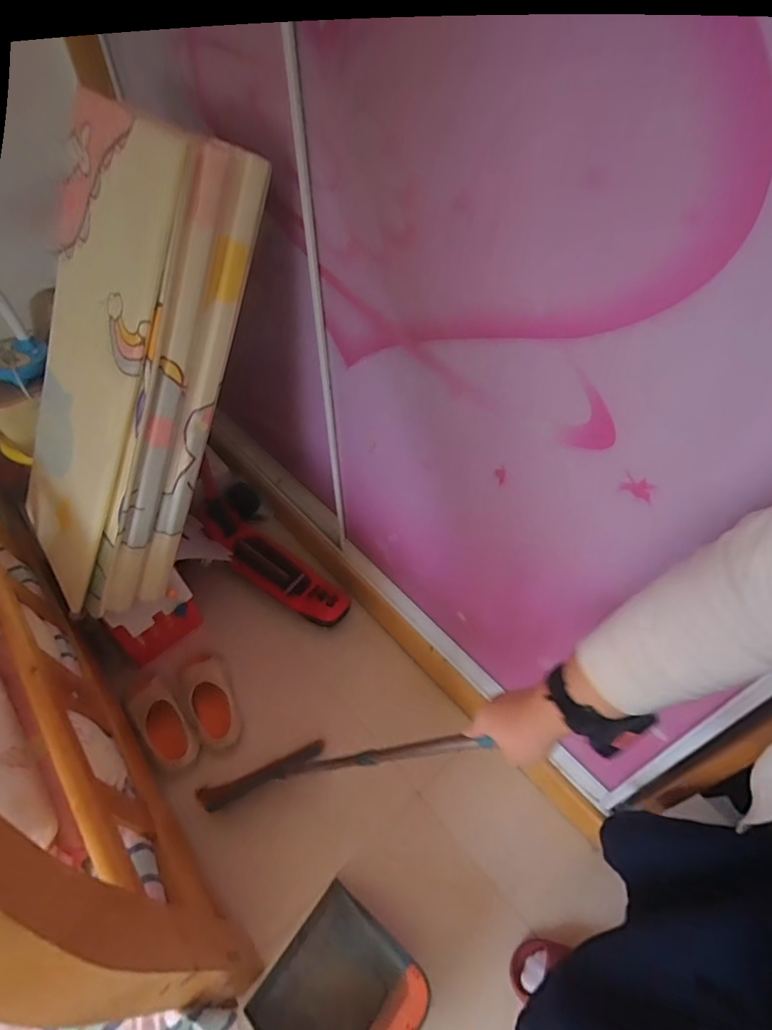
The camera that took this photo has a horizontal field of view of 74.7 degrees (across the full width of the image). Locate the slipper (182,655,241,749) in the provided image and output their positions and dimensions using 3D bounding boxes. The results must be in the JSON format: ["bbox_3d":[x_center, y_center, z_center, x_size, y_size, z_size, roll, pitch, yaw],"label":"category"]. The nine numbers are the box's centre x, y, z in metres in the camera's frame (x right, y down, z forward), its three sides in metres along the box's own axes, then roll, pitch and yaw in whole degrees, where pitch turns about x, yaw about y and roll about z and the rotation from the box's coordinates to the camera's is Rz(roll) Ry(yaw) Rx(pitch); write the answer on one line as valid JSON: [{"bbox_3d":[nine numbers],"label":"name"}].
[{"bbox_3d":[-0.430,0.458,1.239,0.105,0.052,0.230,-22,67,-19],"label":"slipper"}]

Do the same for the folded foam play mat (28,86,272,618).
[{"bbox_3d":[-0.531,-0.252,1.015,0.420,0.904,0.184,33,22,26],"label":"folded foam play mat"}]

